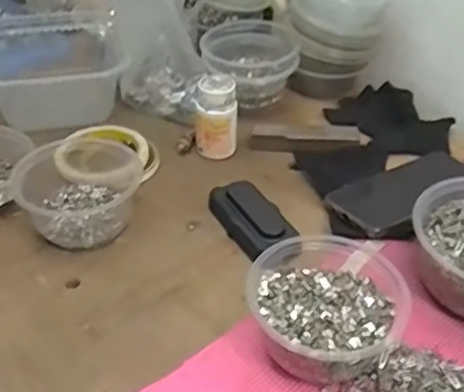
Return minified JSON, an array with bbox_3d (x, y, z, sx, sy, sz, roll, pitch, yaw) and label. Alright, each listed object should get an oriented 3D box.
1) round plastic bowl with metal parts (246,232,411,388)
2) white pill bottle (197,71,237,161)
[{"bbox_3d":[0.072,0.089,0.487,0.121,0.060,0.111,0,40,0],"label":"round plastic bowl with metal parts"},{"bbox_3d":[-0.017,-0.085,0.693,0.044,0.080,0.040,2,40,1],"label":"white pill bottle"}]

